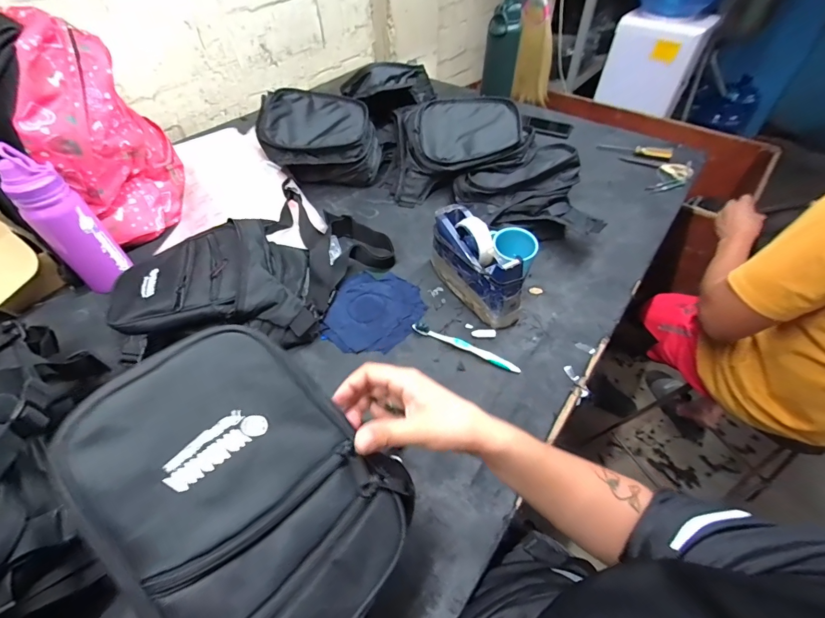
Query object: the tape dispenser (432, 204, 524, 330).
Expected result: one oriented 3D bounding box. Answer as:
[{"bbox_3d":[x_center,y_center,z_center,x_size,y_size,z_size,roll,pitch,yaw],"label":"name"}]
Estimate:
[{"bbox_3d":[0.104,-0.076,0.644,0.068,0.113,0.208,-21,53,-18],"label":"tape dispenser"}]

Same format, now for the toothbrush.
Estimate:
[{"bbox_3d":[0.081,0.058,0.594,0.178,0.011,0.015,24,53,19],"label":"toothbrush"}]

